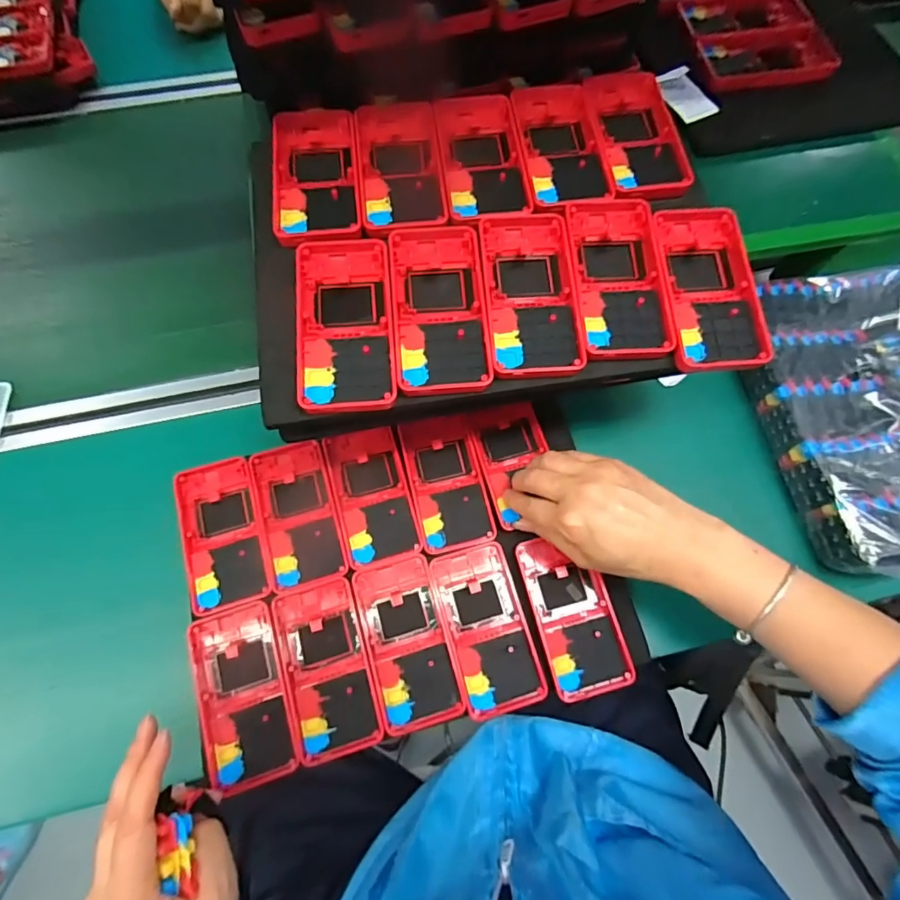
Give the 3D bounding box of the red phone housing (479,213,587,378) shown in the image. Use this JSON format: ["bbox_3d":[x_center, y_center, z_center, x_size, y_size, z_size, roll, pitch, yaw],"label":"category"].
[{"bbox_3d":[0.055,-0.111,0.339,0.061,0.012,0.126,-3,68,-4],"label":"red phone housing"}]

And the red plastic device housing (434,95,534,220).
[{"bbox_3d":[0.023,-0.232,0.383,0.060,0.012,0.136,-5,68,-4],"label":"red plastic device housing"}]

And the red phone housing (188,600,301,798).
[{"bbox_3d":[-0.153,0.181,0.366,0.062,0.020,0.121,-17,70,-7],"label":"red phone housing"}]

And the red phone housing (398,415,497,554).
[{"bbox_3d":[-0.003,0.026,0.424,0.063,0.010,0.118,-12,70,-6],"label":"red phone housing"}]

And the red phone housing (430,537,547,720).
[{"bbox_3d":[0.028,0.137,0.383,0.062,0.007,0.122,-15,70,-7],"label":"red phone housing"}]

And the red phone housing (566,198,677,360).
[{"bbox_3d":[0.118,-0.124,0.346,0.061,0.015,0.127,-2,68,-3],"label":"red phone housing"}]

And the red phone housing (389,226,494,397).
[{"bbox_3d":[-0.007,-0.099,0.336,0.061,0.018,0.128,-4,68,-4],"label":"red phone housing"}]

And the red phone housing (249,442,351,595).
[{"bbox_3d":[-0.127,0.052,0.411,0.062,0.011,0.124,-15,70,-7],"label":"red phone housing"}]

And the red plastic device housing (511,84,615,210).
[{"bbox_3d":[0.085,-0.238,0.388,0.060,0.016,0.133,-5,68,-4],"label":"red plastic device housing"}]

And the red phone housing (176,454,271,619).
[{"bbox_3d":[-0.187,0.066,0.405,0.061,0.011,0.124,-16,70,-7],"label":"red phone housing"}]

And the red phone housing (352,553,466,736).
[{"bbox_3d":[-0.034,0.146,0.380,0.060,0.015,0.122,-15,70,-7],"label":"red phone housing"}]

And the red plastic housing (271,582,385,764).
[{"bbox_3d":[-0.093,0.163,0.373,0.062,0.015,0.120,-16,70,-7],"label":"red plastic housing"}]

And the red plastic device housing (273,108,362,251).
[{"bbox_3d":[-0.100,-0.206,0.367,0.062,0.007,0.130,-6,69,-5],"label":"red plastic device housing"}]

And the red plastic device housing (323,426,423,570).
[{"bbox_3d":[-0.067,0.036,0.419,0.061,0.010,0.119,-15,70,-7],"label":"red plastic device housing"}]

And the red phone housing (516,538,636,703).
[{"bbox_3d":[0.097,0.128,0.386,0.062,0.013,0.119,-12,70,-5],"label":"red phone housing"}]

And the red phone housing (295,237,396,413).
[{"bbox_3d":[-0.070,-0.090,0.326,0.062,0.011,0.132,-4,68,-4],"label":"red phone housing"}]

